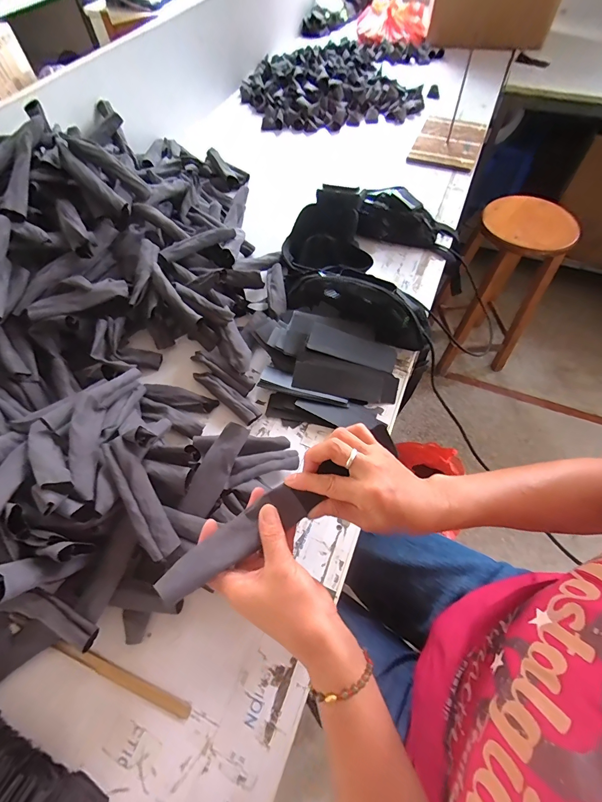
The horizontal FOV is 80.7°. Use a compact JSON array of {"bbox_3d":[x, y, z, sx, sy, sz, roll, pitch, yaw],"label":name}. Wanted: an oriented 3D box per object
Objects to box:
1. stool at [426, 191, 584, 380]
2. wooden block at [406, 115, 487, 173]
[{"bbox_3d":[0.701,-0.393,1.362,0.295,0.654,0.373,10,60,7],"label":"stool"},{"bbox_3d":[0.437,-0.768,1.047,0.180,0.031,0.281,20,62,13],"label":"wooden block"}]

